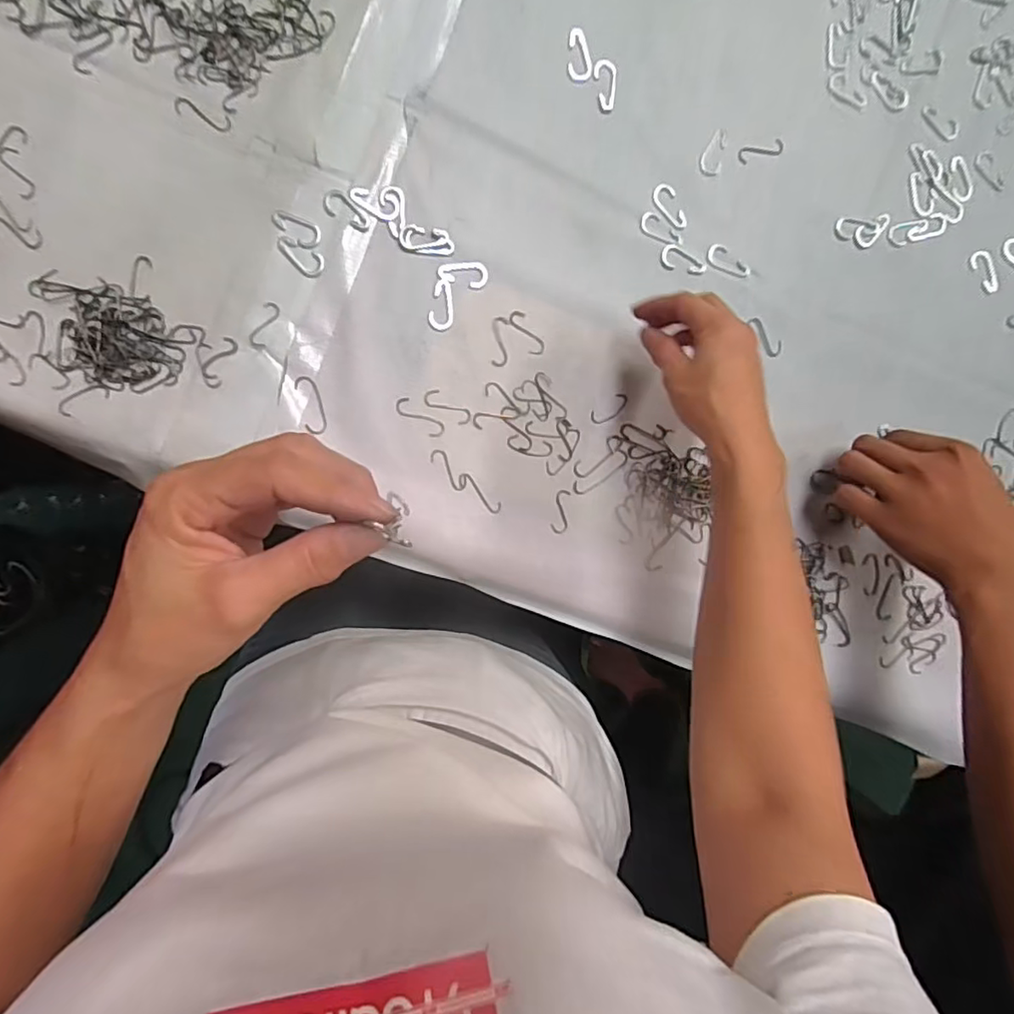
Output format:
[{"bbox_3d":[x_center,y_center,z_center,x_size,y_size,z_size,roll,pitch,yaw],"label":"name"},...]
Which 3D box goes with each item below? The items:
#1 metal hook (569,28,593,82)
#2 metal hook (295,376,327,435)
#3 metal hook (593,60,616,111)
[{"bbox_3d":[0.056,-0.344,0.453,0.018,0.004,0.036,0,94,-8],"label":"metal hook"},{"bbox_3d":[-0.146,-0.076,0.445,0.016,0.004,0.044,-16,96,-6],"label":"metal hook"},{"bbox_3d":[0.075,-0.326,0.458,0.017,0.004,0.038,6,93,-8],"label":"metal hook"}]

